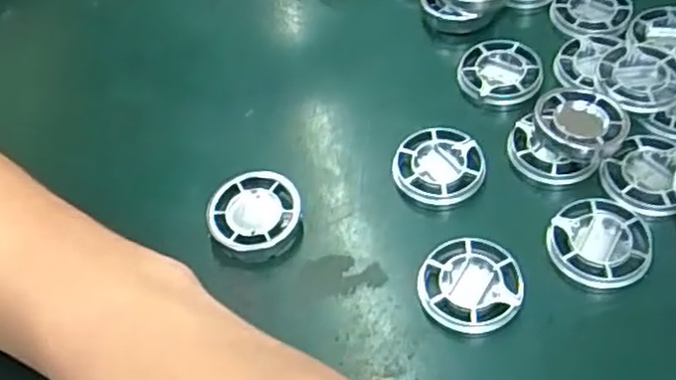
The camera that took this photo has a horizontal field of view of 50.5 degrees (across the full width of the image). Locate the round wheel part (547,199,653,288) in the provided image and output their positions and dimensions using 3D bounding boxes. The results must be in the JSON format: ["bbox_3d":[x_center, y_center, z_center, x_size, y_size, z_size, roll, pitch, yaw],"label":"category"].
[{"bbox_3d":[0.105,0.023,0.290,0.038,0.015,0.039,-3,53,3],"label":"round wheel part"}]

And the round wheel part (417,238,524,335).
[{"bbox_3d":[0.052,0.038,0.282,0.038,0.011,0.038,-3,53,3],"label":"round wheel part"}]

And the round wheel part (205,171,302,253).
[{"bbox_3d":[-0.036,0.012,0.310,0.040,0.015,0.038,-3,53,3],"label":"round wheel part"}]

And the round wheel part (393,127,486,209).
[{"bbox_3d":[0.045,-0.011,0.317,0.039,0.006,0.038,-3,53,3],"label":"round wheel part"}]

